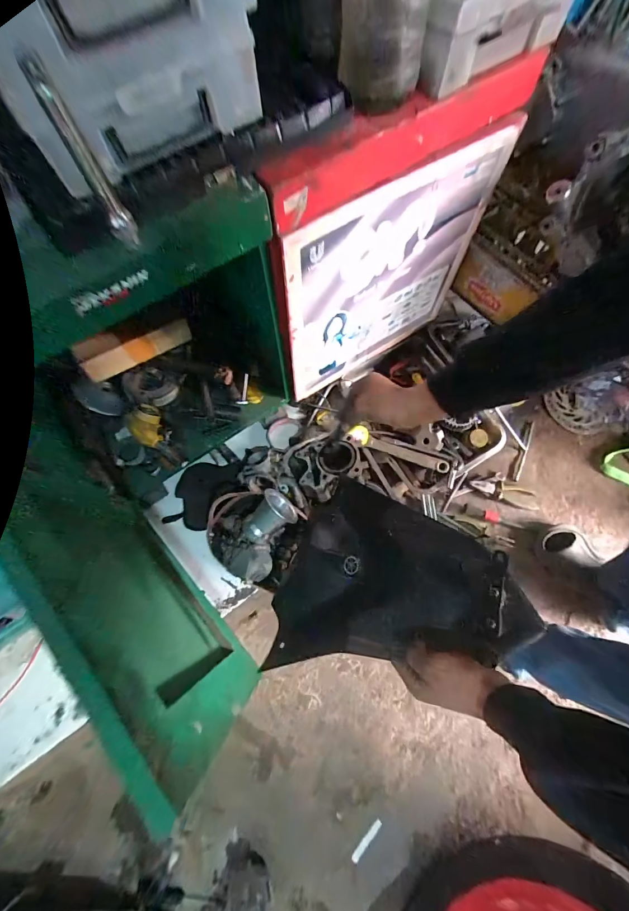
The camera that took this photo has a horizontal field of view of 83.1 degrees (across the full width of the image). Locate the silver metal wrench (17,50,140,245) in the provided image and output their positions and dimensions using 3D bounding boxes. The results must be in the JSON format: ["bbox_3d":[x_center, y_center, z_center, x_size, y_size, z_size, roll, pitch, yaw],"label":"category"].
[{"bbox_3d":[-0.164,-0.213,0.260,0.017,0.111,0.012,-22,70,-7],"label":"silver metal wrench"}]

